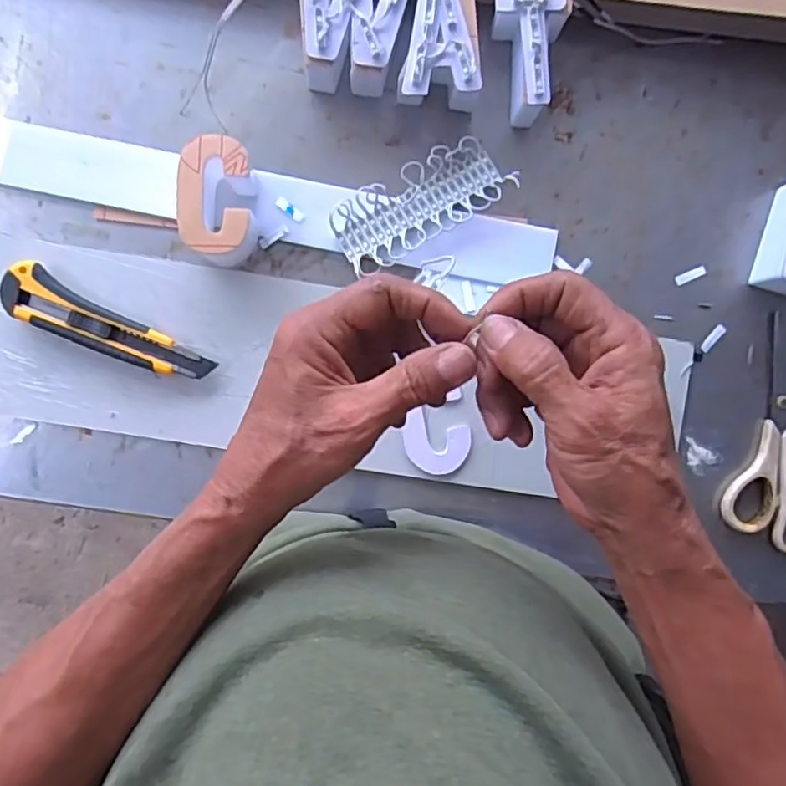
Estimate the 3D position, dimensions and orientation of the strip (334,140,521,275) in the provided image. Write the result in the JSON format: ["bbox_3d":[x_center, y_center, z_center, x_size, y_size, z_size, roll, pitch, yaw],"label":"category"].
[{"bbox_3d":[0.022,-0.149,0.494,0.143,0.018,0.057,-31,91,-2],"label":"strip"}]

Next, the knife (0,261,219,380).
[{"bbox_3d":[-0.216,-0.044,0.478,0.157,0.021,0.041,30,89,-2],"label":"knife"}]

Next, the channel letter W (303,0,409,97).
[{"bbox_3d":[-0.029,-0.273,0.474,0.077,0.052,0.086,7,90,-2],"label":"channel letter W"}]

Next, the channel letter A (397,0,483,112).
[{"bbox_3d":[0.037,-0.257,0.478,0.059,0.049,0.081,4,90,-2],"label":"channel letter A"}]

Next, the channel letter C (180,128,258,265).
[{"bbox_3d":[-0.127,-0.142,0.470,0.047,0.053,0.083,3,90,-2],"label":"channel letter C"}]

